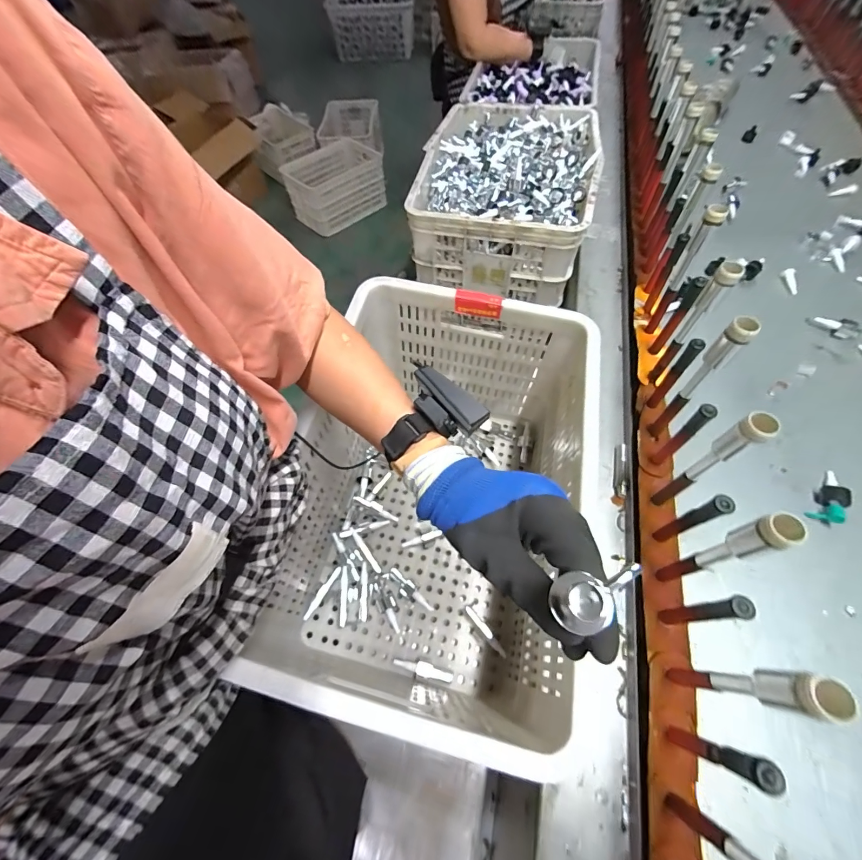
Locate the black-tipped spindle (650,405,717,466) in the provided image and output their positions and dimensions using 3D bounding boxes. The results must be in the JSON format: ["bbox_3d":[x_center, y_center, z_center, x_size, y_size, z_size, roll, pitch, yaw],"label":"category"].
[{"bbox_3d":[0.323,0.009,0.481,0.022,0.139,0.017,-29,63,-14],"label":"black-tipped spindle"}]

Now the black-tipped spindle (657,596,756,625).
[{"bbox_3d":[0.273,0.187,0.380,0.016,0.138,0.017,-3,60,0],"label":"black-tipped spindle"}]

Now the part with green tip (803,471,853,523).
[{"bbox_3d":[0.563,0.090,0.519,0.029,0.027,0.089,37,68,21],"label":"part with green tip"}]

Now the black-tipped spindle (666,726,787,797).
[{"bbox_3d":[0.241,0.283,0.329,0.015,0.163,0.018,19,62,13],"label":"black-tipped spindle"}]

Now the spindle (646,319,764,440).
[{"bbox_3d":[0.332,-0.049,0.486,0.032,0.242,0.026,-39,66,-19],"label":"spindle"}]

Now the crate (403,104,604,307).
[{"bbox_3d":[0.177,-0.579,0.869,0.362,0.158,0.499,11,61,9],"label":"crate"}]

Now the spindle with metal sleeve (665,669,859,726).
[{"bbox_3d":[0.250,0.213,0.312,0.021,0.197,0.024,6,60,6],"label":"spindle with metal sleeve"}]

